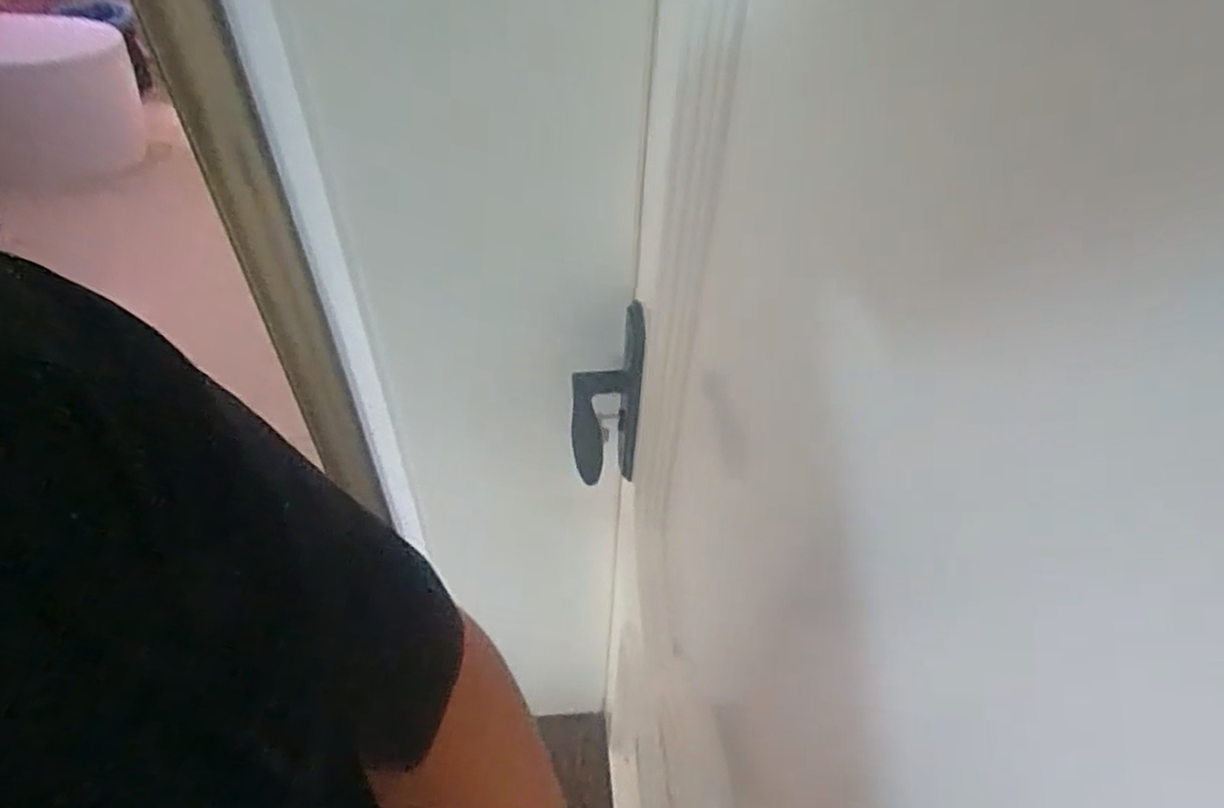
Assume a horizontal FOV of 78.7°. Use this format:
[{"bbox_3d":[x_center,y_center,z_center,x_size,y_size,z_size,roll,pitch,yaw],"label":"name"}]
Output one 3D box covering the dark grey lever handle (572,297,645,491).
[{"bbox_3d":[-0.006,0.000,0.714,0.066,0.202,0.041,6,48,2],"label":"dark grey lever handle"}]

